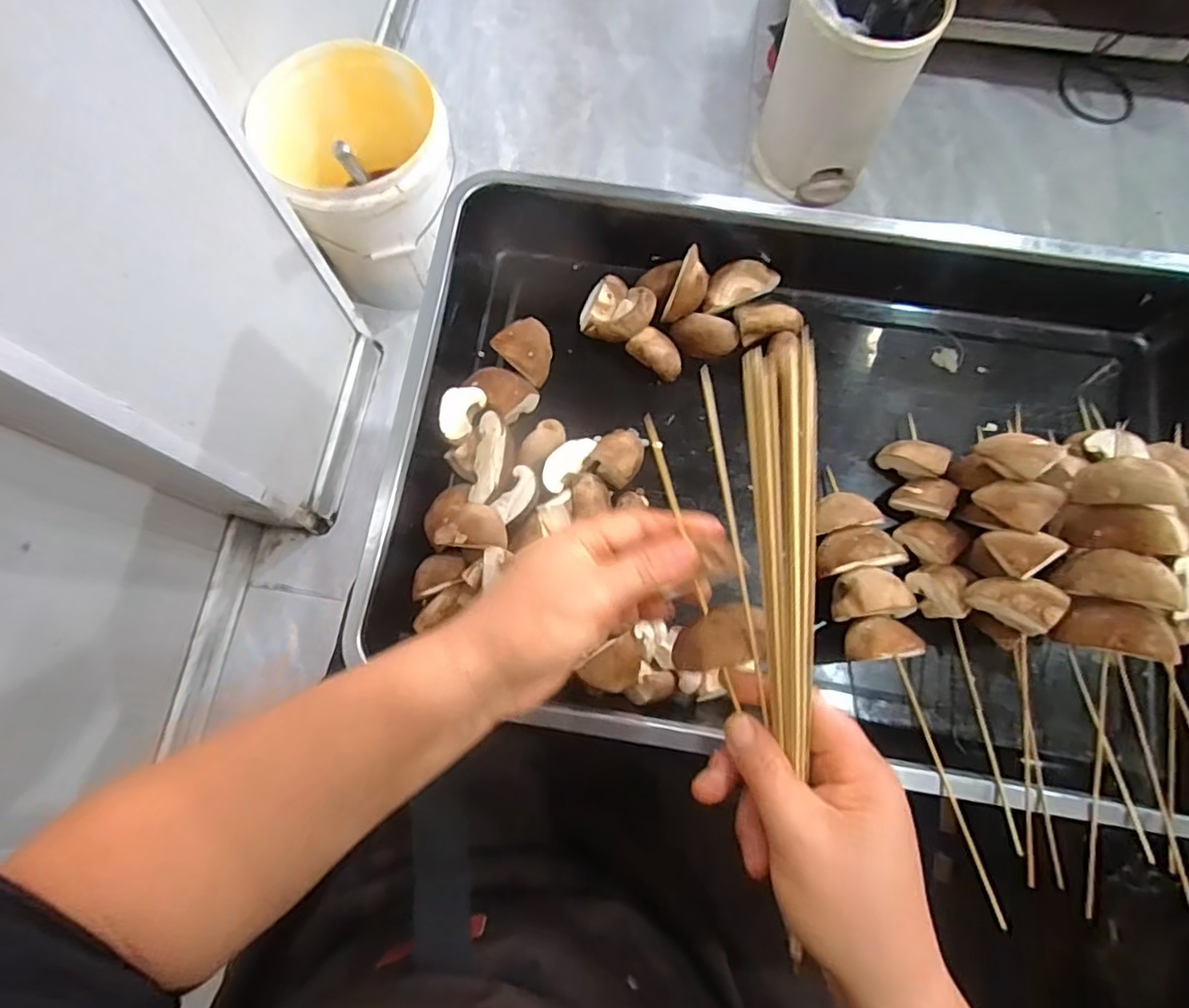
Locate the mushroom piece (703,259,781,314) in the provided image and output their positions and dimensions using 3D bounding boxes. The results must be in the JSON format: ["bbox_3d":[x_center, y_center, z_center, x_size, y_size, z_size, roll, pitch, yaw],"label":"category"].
[{"bbox_3d":[0.114,-0.175,0.489,0.063,0.015,0.030,-19,75,-6],"label":"mushroom piece"}]

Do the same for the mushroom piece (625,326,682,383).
[{"bbox_3d":[0.049,-0.116,0.482,0.043,0.022,0.027,35,77,9],"label":"mushroom piece"}]

